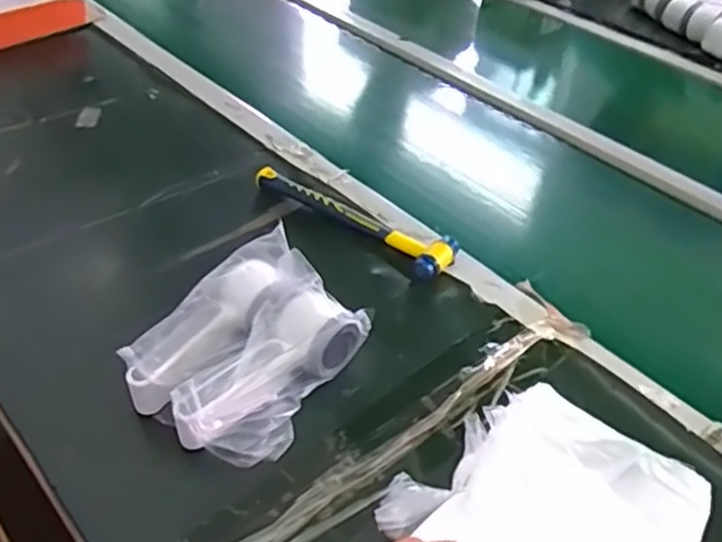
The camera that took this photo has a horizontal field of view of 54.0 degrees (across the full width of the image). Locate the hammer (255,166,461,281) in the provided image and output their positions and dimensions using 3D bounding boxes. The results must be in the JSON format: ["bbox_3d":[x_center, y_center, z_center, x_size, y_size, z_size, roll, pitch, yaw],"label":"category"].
[{"bbox_3d":[-0.013,-0.057,0.757,0.242,0.024,0.052,25,44,23],"label":"hammer"}]

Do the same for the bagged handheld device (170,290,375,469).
[{"bbox_3d":[-0.069,0.077,0.570,0.080,0.062,0.171,22,43,20],"label":"bagged handheld device"}]

